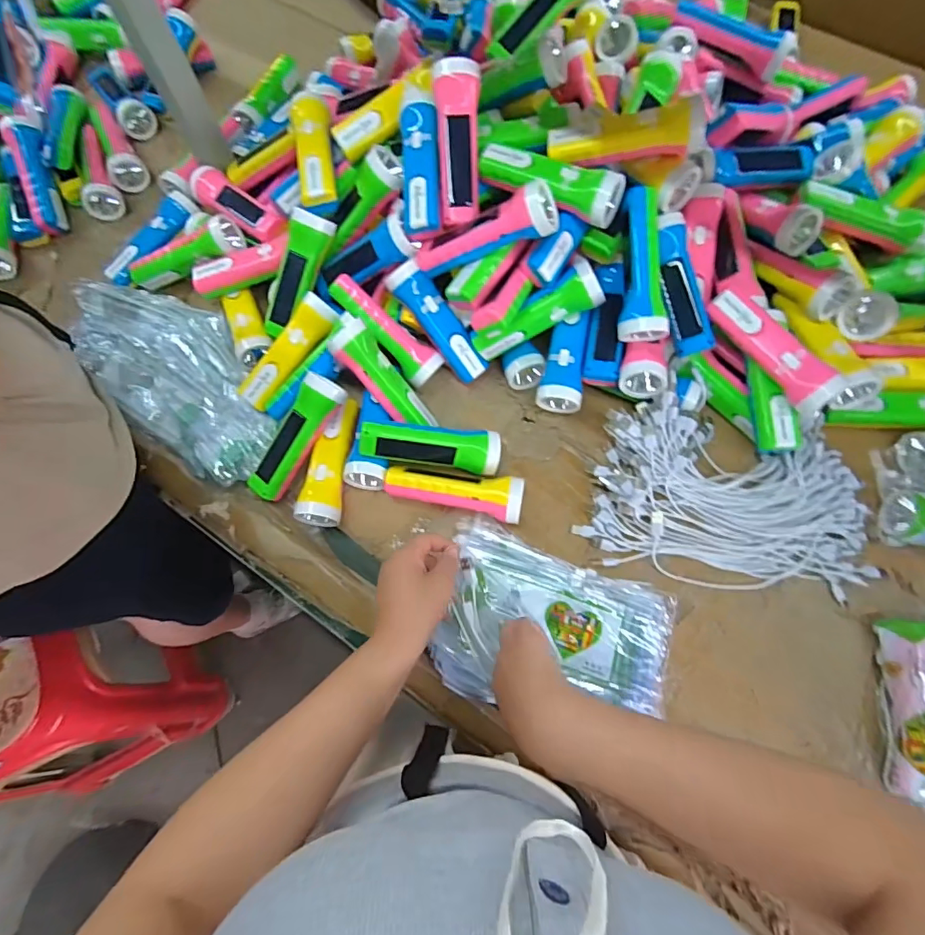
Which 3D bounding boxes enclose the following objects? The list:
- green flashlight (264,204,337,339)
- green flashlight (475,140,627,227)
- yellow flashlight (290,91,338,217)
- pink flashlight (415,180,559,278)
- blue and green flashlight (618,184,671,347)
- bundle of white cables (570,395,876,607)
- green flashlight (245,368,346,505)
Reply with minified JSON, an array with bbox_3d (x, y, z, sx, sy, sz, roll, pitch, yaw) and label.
[{"bbox_3d":[-0.214,-0.242,0.642,0.047,0.041,0.160,33,106,12],"label":"green flashlight"},{"bbox_3d":[0.095,-0.321,0.555,0.158,0.040,0.054,28,73,11],"label":"green flashlight"},{"bbox_3d":[-0.186,-0.396,0.645,0.049,0.045,0.184,-9,70,-2],"label":"yellow flashlight"},{"bbox_3d":[0.020,-0.259,0.562,0.162,0.052,0.051,-12,67,31],"label":"pink flashlight"},{"bbox_3d":[0.200,-0.224,0.561,0.051,0.043,0.162,-2,94,1],"label":"blue and green flashlight"},{"bbox_3d":[0.303,0.035,0.572,0.306,0.048,0.191,12,71,6],"label":"bundle of white cables"},{"bbox_3d":[-0.202,-0.036,0.608,0.049,0.043,0.161,33,93,12],"label":"green flashlight"}]

